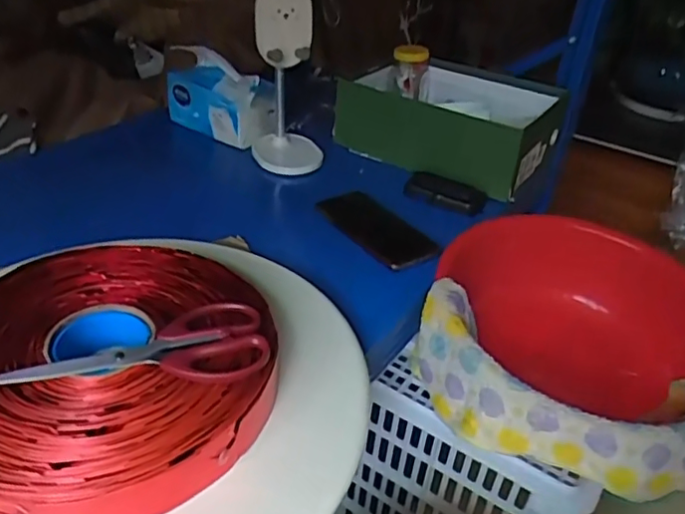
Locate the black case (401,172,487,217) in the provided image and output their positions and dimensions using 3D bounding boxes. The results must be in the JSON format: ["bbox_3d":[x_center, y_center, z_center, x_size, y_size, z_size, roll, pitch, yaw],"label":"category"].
[{"bbox_3d":[0.140,-0.091,0.797,0.108,0.022,0.035,18,37,17],"label":"black case"}]

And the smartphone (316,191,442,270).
[{"bbox_3d":[0.047,-0.038,0.733,0.080,0.014,0.176,-18,41,-29],"label":"smartphone"}]

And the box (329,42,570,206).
[{"bbox_3d":[0.169,-0.230,0.932,0.326,0.118,0.235,25,40,26],"label":"box"}]

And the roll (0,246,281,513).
[{"bbox_3d":[-0.188,0.082,0.464,0.257,0.055,0.257,3,35,-2],"label":"roll"}]

